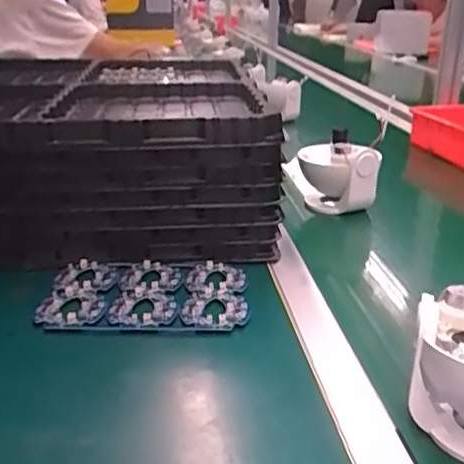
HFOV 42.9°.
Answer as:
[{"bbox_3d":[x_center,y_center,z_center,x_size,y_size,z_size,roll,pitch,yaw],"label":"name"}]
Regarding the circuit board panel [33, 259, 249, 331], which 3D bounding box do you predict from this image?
[{"bbox_3d":[-0.086,0.059,0.605,0.197,0.013,0.131,-1,21,0],"label":"circuit board panel"}]

